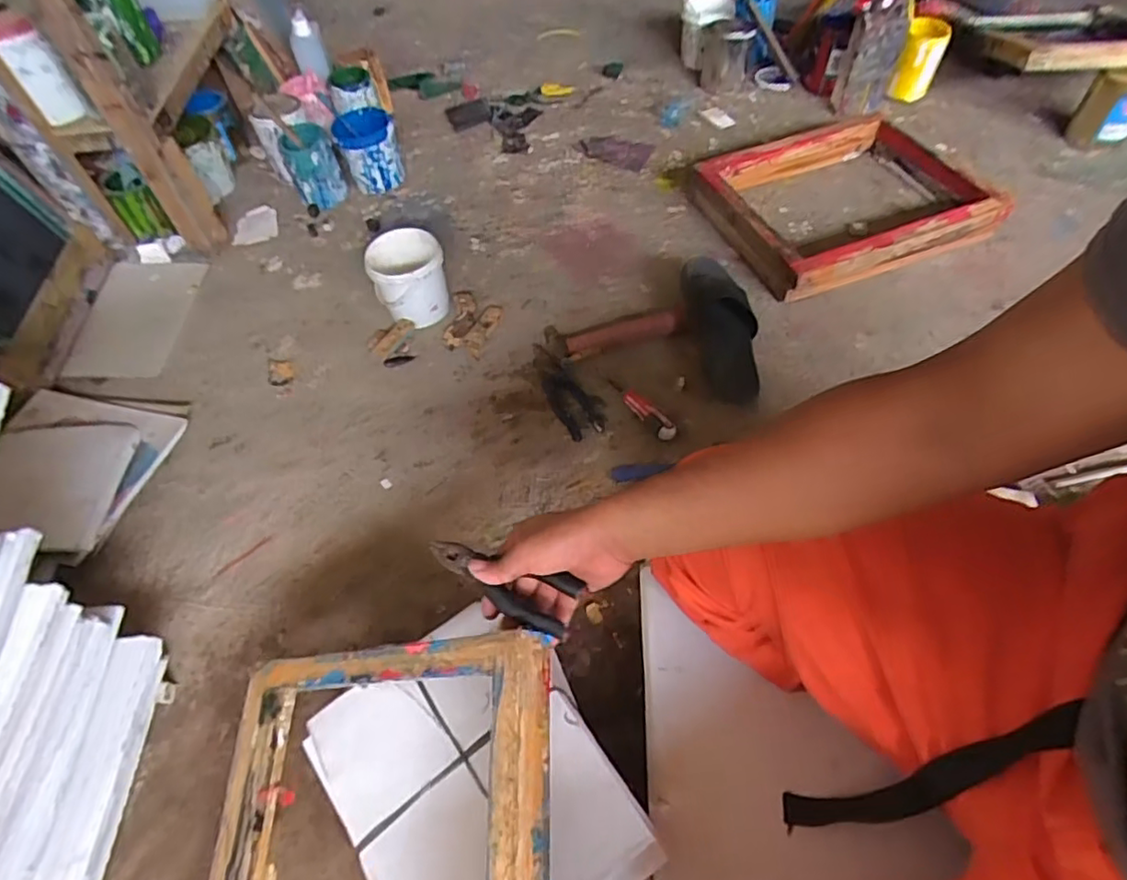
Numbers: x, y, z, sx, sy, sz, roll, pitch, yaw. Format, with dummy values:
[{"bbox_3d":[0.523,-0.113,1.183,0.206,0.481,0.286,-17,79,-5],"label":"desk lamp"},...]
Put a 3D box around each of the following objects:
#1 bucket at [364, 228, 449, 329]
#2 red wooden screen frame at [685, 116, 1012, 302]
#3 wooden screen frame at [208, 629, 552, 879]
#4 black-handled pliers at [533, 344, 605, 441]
[{"bbox_3d":[-0.262,-0.275,1.052,0.122,0.127,0.122,-2,55,3],"label":"bucket"},{"bbox_3d":[0.504,-0.454,1.137,0.474,0.068,0.370,-15,55,-6],"label":"red wooden screen frame"},{"bbox_3d":[-0.170,0.394,0.483,0.354,0.044,0.437,-14,59,25],"label":"wooden screen frame"},{"bbox_3d":[-0.005,-0.082,0.984,0.056,0.015,0.205,-26,57,-14],"label":"black-handled pliers"}]

